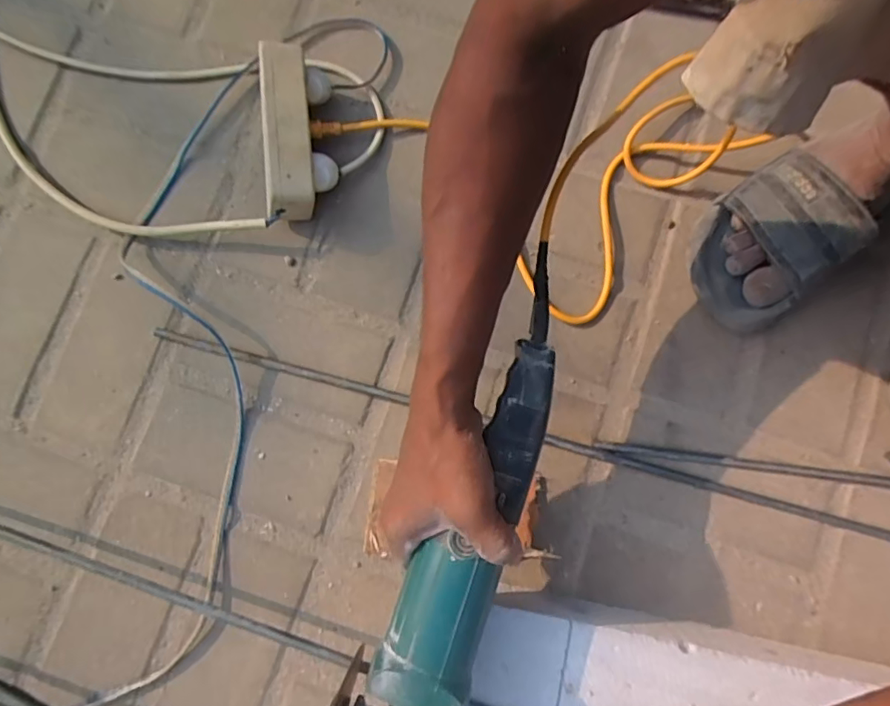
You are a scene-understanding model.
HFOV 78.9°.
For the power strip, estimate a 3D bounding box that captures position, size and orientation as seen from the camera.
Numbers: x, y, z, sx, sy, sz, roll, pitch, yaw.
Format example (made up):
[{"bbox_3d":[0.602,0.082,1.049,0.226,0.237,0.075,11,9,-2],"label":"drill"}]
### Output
[{"bbox_3d":[-0.147,-0.211,0.508,0.041,0.057,0.161,-4,90,-1],"label":"power strip"}]

